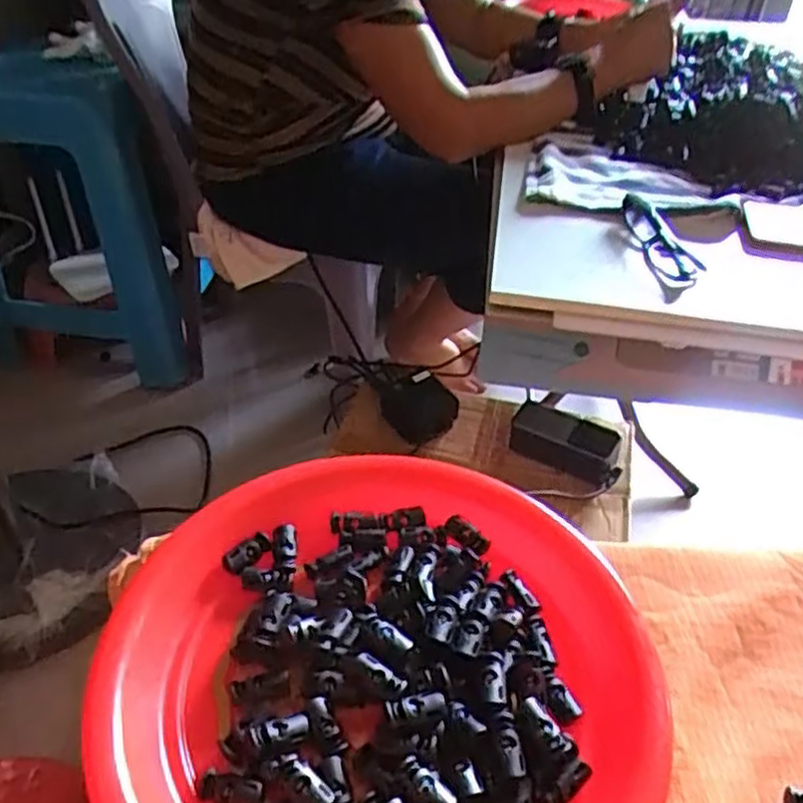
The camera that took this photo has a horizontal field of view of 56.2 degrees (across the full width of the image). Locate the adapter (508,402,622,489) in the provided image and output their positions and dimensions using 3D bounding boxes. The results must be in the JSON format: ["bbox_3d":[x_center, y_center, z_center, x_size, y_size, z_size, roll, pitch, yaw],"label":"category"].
[{"bbox_3d":[0.209,0.053,0.948,0.145,0.053,0.067,26,46,24],"label":"adapter"}]

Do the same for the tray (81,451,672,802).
[{"bbox_3d":[-0.009,0.135,0.363,0.246,0.039,0.250,2,42,-2],"label":"tray"}]

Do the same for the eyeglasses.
[{"bbox_3d":[0.242,-0.149,0.703,0.031,0.031,0.139,-1,42,-6],"label":"eyeglasses"}]

